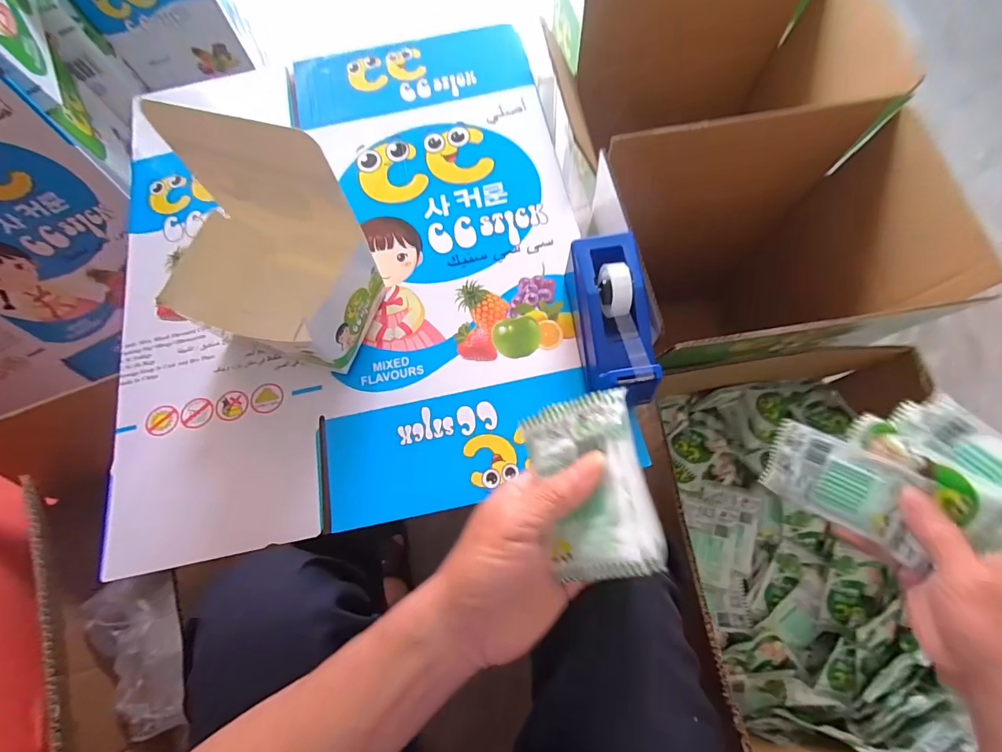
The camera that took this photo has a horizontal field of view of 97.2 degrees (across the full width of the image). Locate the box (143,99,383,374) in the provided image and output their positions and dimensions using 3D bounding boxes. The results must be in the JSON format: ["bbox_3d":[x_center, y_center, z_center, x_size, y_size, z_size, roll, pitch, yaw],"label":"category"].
[{"bbox_3d":[-0.212,-0.100,0.377,0.155,0.182,0.112,17,74,8],"label":"box"}]

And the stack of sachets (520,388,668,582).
[{"bbox_3d":[0.052,0.066,0.270,0.069,0.015,0.105,-22,62,29],"label":"stack of sachets"}]

